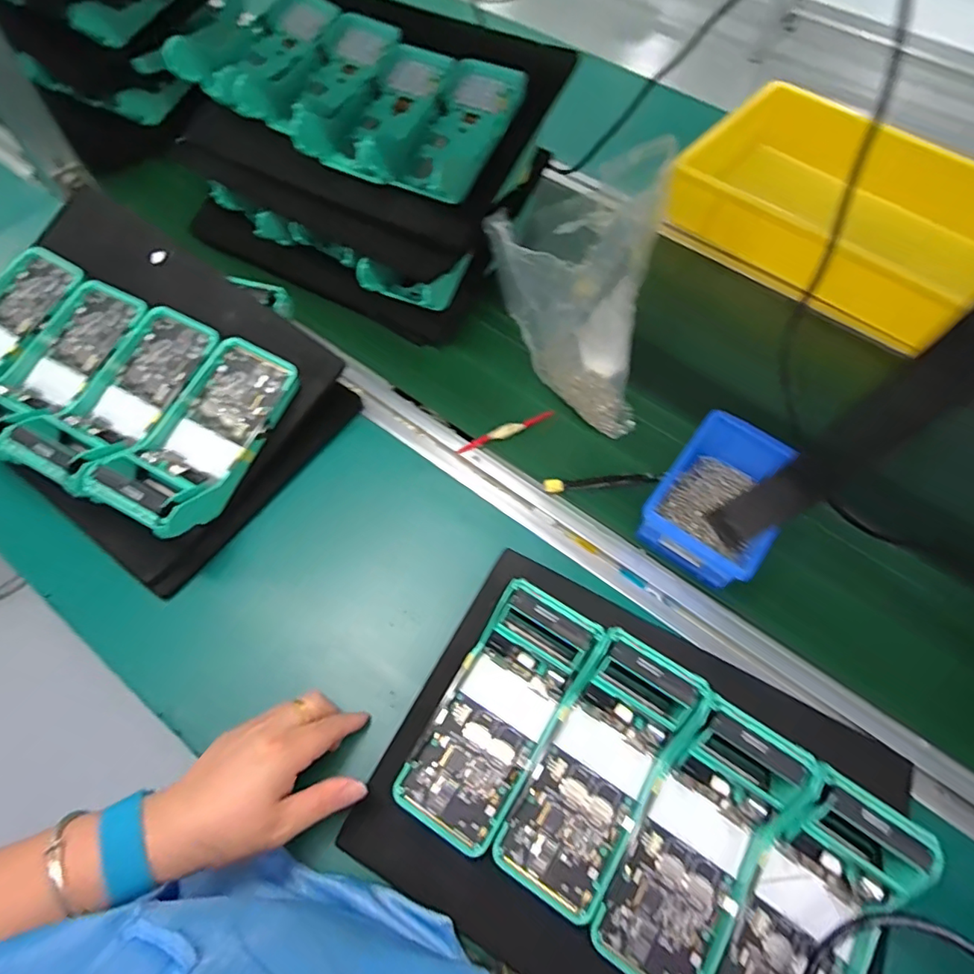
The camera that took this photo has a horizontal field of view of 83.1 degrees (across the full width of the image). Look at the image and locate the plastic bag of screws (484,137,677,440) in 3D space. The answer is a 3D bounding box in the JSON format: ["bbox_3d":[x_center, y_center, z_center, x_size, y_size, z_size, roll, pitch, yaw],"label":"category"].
[{"bbox_3d":[0.099,-0.176,0.509,0.169,0.200,0.117,34,64,14],"label":"plastic bag of screws"}]

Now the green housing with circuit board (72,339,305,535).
[{"bbox_3d":[-0.235,-0.043,0.460,0.077,0.048,0.176,26,63,10],"label":"green housing with circuit board"}]

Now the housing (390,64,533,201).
[{"bbox_3d":[-0.030,-0.335,0.525,0.075,0.051,0.171,26,63,10],"label":"housing"}]

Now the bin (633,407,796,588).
[{"bbox_3d":[0.209,0.010,0.492,0.104,0.052,0.141,33,64,14],"label":"bin"}]

